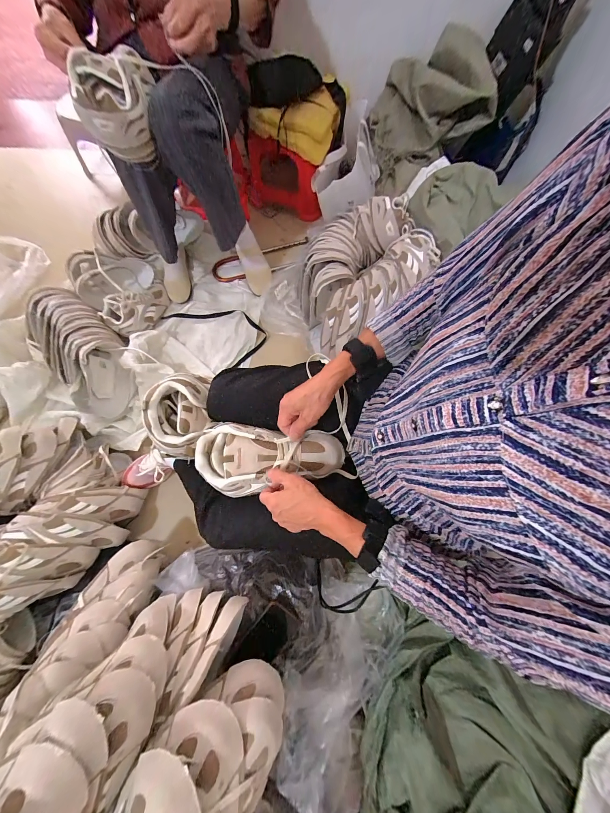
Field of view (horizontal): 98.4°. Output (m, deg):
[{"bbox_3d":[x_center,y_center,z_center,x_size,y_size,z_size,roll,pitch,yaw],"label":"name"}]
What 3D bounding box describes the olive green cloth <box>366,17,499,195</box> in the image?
[{"bbox_3d":[0.404,-0.962,0.876,0.367,0.275,0.369,14,75,5],"label":"olive green cloth"}]

